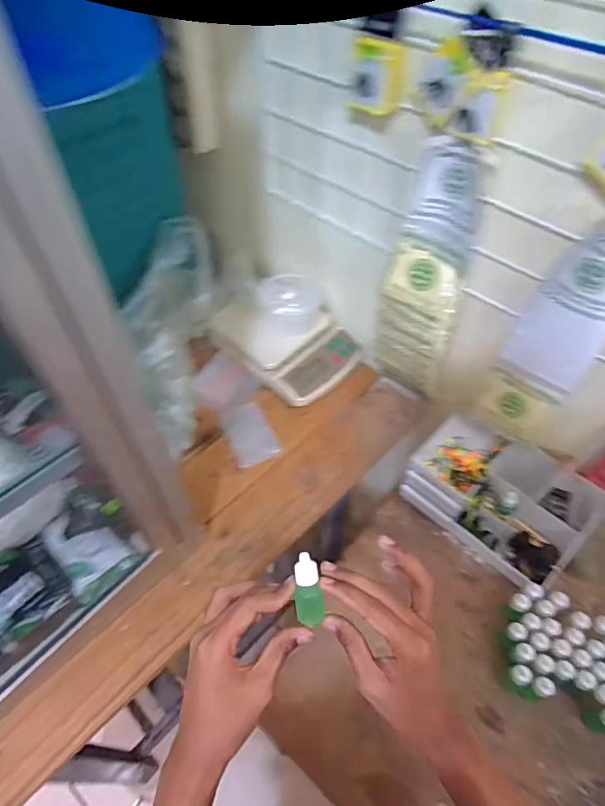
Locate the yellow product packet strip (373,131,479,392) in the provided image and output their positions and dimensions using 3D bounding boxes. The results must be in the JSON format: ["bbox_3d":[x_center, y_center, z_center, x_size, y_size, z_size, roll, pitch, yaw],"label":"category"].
[{"bbox_3d":[0.150,-0.138,0.623,0.102,0.341,0.046,30,58,20],"label":"yellow product packet strip"}]

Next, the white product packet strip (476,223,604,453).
[{"bbox_3d":[0.284,-0.068,0.572,0.094,0.316,0.046,23,57,22],"label":"white product packet strip"}]

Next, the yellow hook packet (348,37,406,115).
[{"bbox_3d":[0.074,-0.323,0.498,0.055,0.062,0.007,26,56,17],"label":"yellow hook packet"}]

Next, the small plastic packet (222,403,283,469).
[{"bbox_3d":[-0.076,0.041,0.718,0.061,0.011,0.101,-21,56,-17],"label":"small plastic packet"}]

